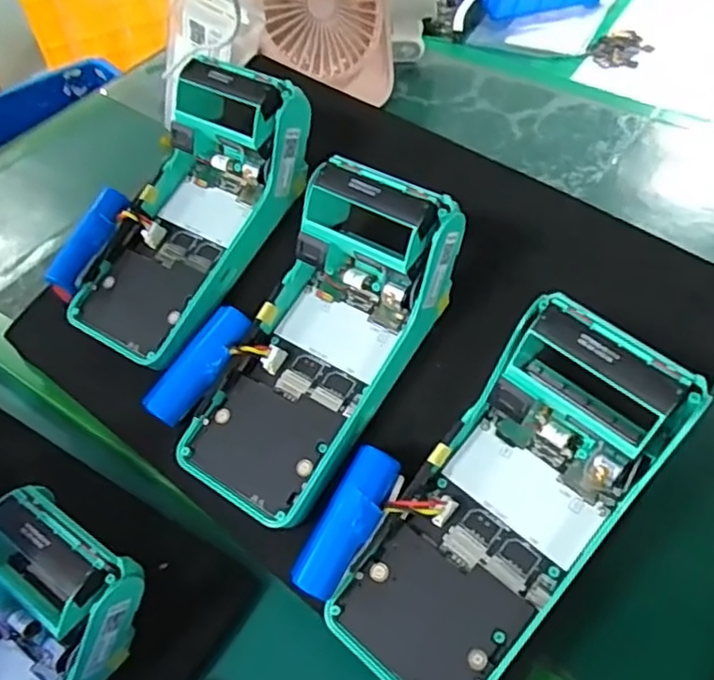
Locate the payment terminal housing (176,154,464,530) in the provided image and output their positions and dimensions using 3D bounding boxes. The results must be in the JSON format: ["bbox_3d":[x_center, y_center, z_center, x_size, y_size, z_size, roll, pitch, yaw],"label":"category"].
[{"bbox_3d":[-0.017,0.002,0.337,0.074,0.050,0.166,29,90,24],"label":"payment terminal housing"}]

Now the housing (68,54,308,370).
[{"bbox_3d":[-0.094,-0.071,0.391,0.086,0.055,0.170,27,87,23],"label":"housing"}]

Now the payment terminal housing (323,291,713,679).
[{"bbox_3d":[0.065,0.071,0.293,0.077,0.056,0.173,38,98,28],"label":"payment terminal housing"}]

